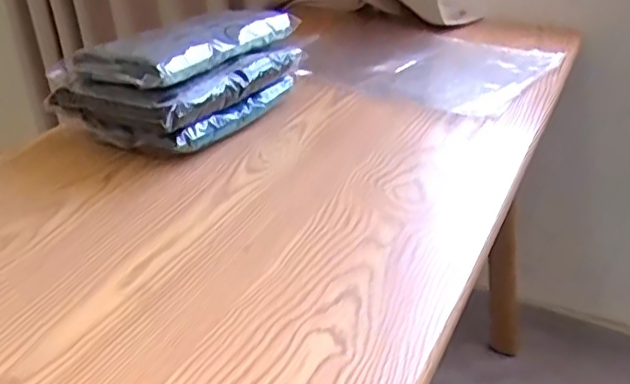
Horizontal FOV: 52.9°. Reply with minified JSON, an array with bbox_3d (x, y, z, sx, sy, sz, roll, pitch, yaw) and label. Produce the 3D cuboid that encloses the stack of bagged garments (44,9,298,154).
[{"bbox_3d":[-0.173,-0.154,0.820,0.189,0.125,0.268,17,36,26],"label":"stack of bagged garments"}]

